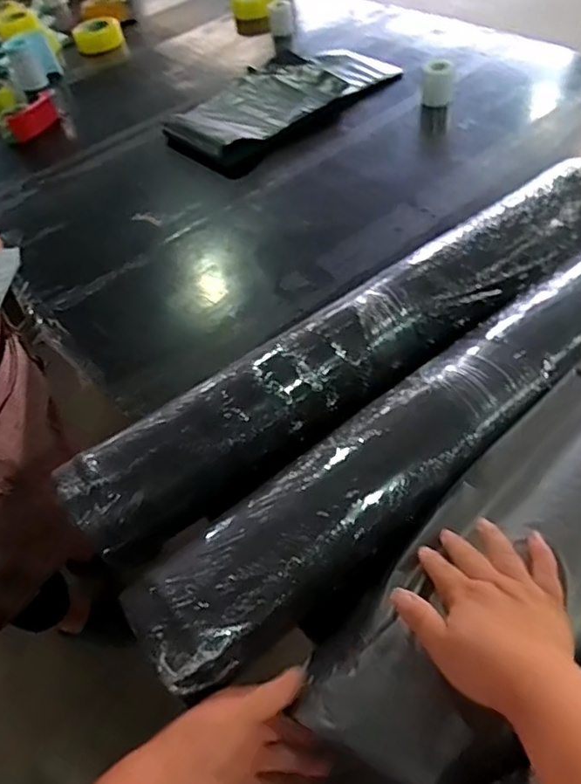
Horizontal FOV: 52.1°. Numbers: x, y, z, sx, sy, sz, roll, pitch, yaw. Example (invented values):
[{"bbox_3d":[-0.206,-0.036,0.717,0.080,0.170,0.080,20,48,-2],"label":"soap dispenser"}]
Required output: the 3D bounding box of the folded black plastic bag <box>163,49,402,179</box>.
[{"bbox_3d":[-0.020,-0.707,1.384,0.600,0.061,0.310,-39,59,-23],"label":"folded black plastic bag"}]

